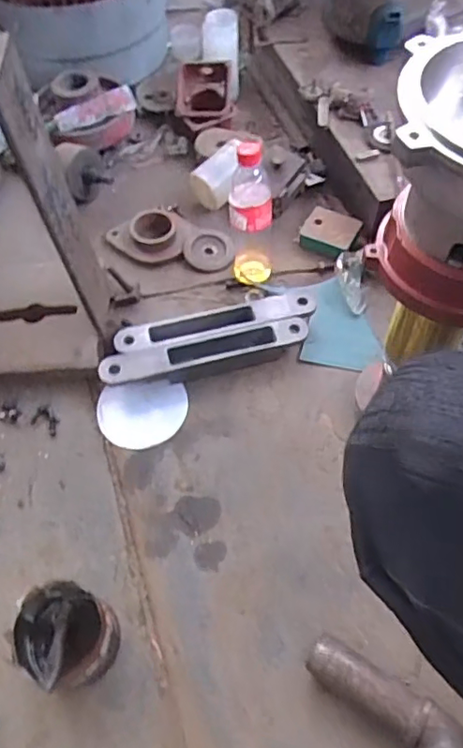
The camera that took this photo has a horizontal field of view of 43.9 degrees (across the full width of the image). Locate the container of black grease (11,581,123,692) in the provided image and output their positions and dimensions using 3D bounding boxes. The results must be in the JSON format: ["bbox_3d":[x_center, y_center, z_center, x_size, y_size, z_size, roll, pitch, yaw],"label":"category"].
[{"bbox_3d":[-0.180,0.292,0.642,0.112,0.083,0.098,28,64,16],"label":"container of black grease"}]

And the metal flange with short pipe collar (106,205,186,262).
[{"bbox_3d":[-0.140,-0.239,0.977,0.124,0.034,0.104,-26,61,-10],"label":"metal flange with short pipe collar"}]

